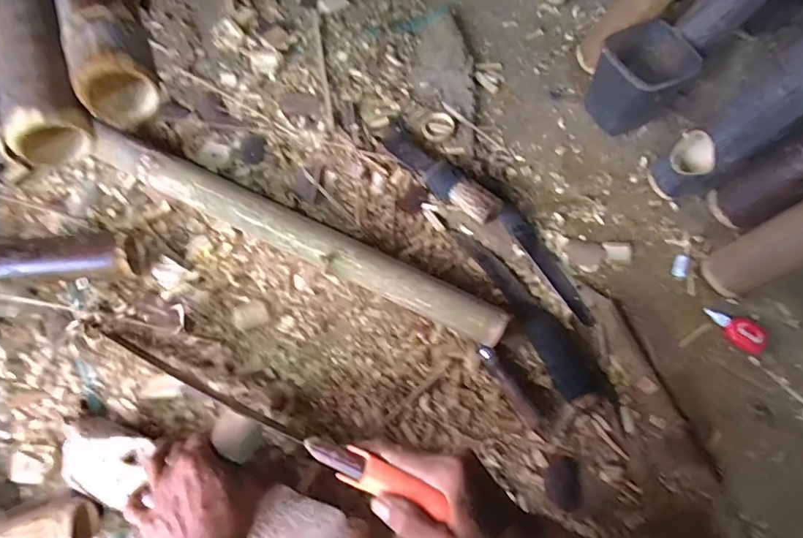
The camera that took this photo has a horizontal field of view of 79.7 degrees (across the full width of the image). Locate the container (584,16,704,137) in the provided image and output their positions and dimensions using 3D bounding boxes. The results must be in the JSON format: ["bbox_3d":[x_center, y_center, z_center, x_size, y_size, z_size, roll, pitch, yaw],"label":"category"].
[{"bbox_3d":[0.358,-0.287,0.752,0.152,0.128,0.120,-38,73,-18],"label":"container"}]

